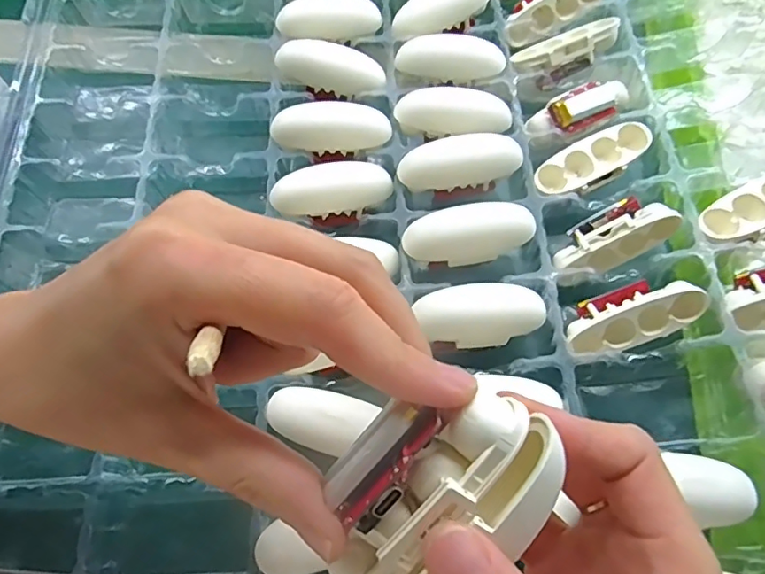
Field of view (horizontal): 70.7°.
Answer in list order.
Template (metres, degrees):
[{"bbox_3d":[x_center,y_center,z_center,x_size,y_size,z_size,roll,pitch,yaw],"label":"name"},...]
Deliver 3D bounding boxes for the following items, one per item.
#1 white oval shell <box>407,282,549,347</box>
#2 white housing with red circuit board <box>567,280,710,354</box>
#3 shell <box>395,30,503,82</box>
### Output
[{"bbox_3d":[0.048,0.013,0.261,0.062,0.015,0.026,-5,66,-4],"label":"white oval shell"},{"bbox_3d":[0.120,0.013,0.258,0.064,0.016,0.028,-17,67,8],"label":"white housing with red circuit board"},{"bbox_3d":[0.041,-0.141,0.330,0.064,0.020,0.019,11,65,20],"label":"shell"}]

